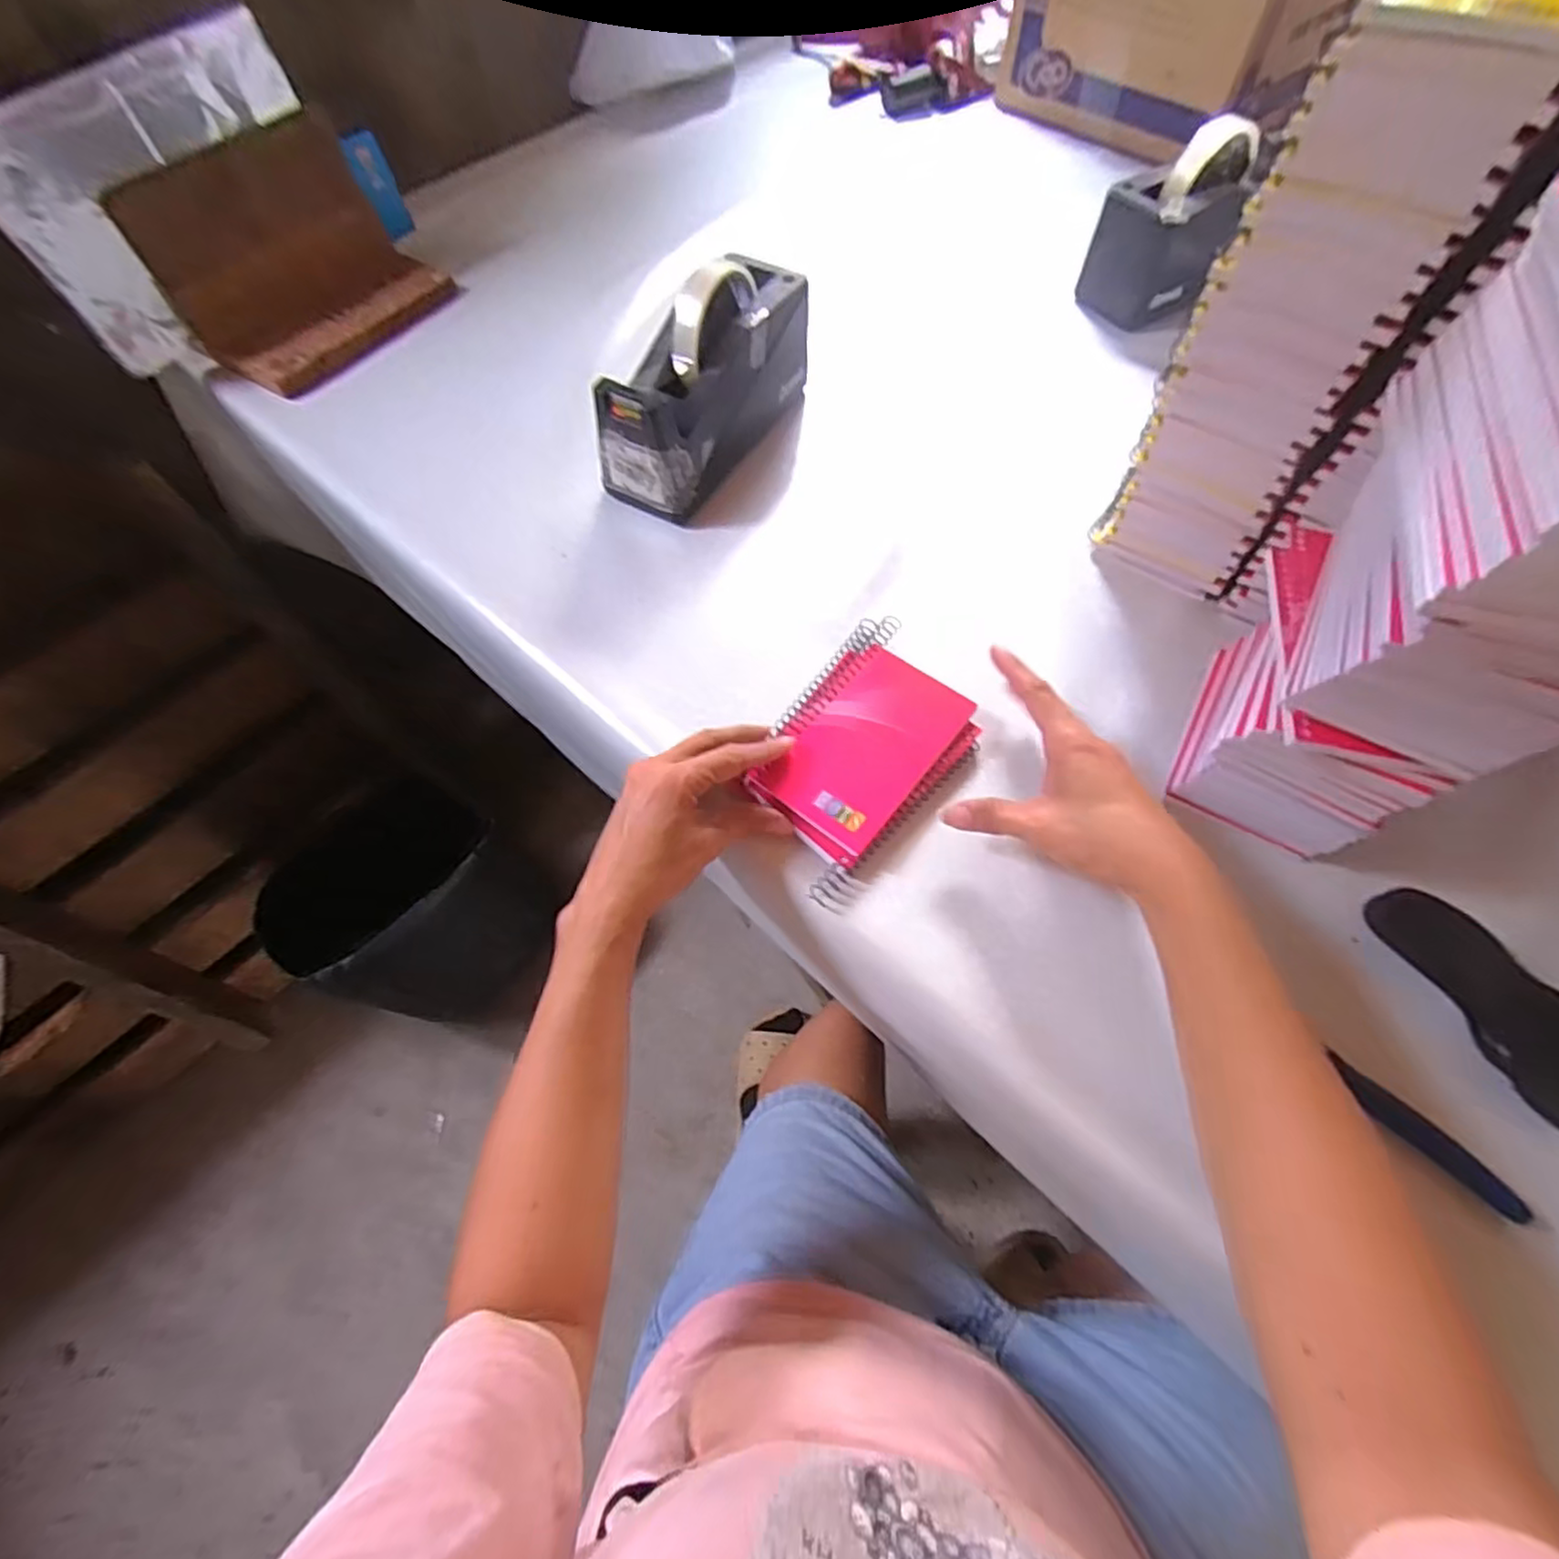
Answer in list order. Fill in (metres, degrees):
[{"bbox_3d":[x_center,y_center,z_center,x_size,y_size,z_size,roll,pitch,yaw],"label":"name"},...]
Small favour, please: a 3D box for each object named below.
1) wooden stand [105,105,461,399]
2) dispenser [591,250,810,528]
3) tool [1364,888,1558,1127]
[{"bbox_3d":[-0.424,-0.462,0.611,0.114,0.127,0.206,33,71,17],"label":"wooden stand"},{"bbox_3d":[-0.053,-0.306,0.527,0.072,0.106,0.201,29,70,16],"label":"dispenser"},{"bbox_3d":[0.362,0.112,0.354,0.060,0.009,0.118,-38,68,-14],"label":"tool"}]

